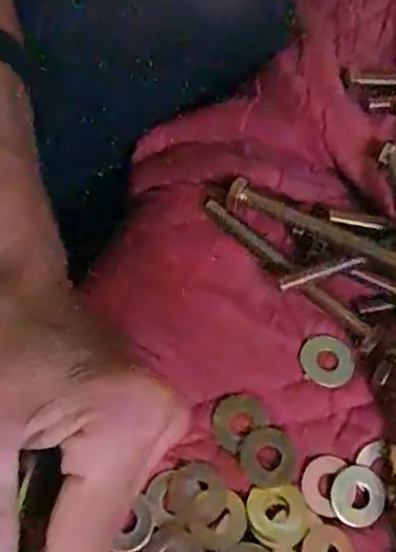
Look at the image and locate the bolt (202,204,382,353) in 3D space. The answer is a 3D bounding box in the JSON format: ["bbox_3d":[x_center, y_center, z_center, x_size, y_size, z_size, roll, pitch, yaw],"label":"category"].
[{"bbox_3d":[0.044,-0.003,0.299,0.011,0.011,0.105,-42,77,-17],"label":"bolt"}]

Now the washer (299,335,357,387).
[{"bbox_3d":[0.059,0.038,0.285,0.025,0.004,0.023,43,72,12],"label":"washer"}]

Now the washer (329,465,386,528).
[{"bbox_3d":[0.068,0.094,0.266,0.024,0.004,0.024,3,73,-9],"label":"washer"}]

